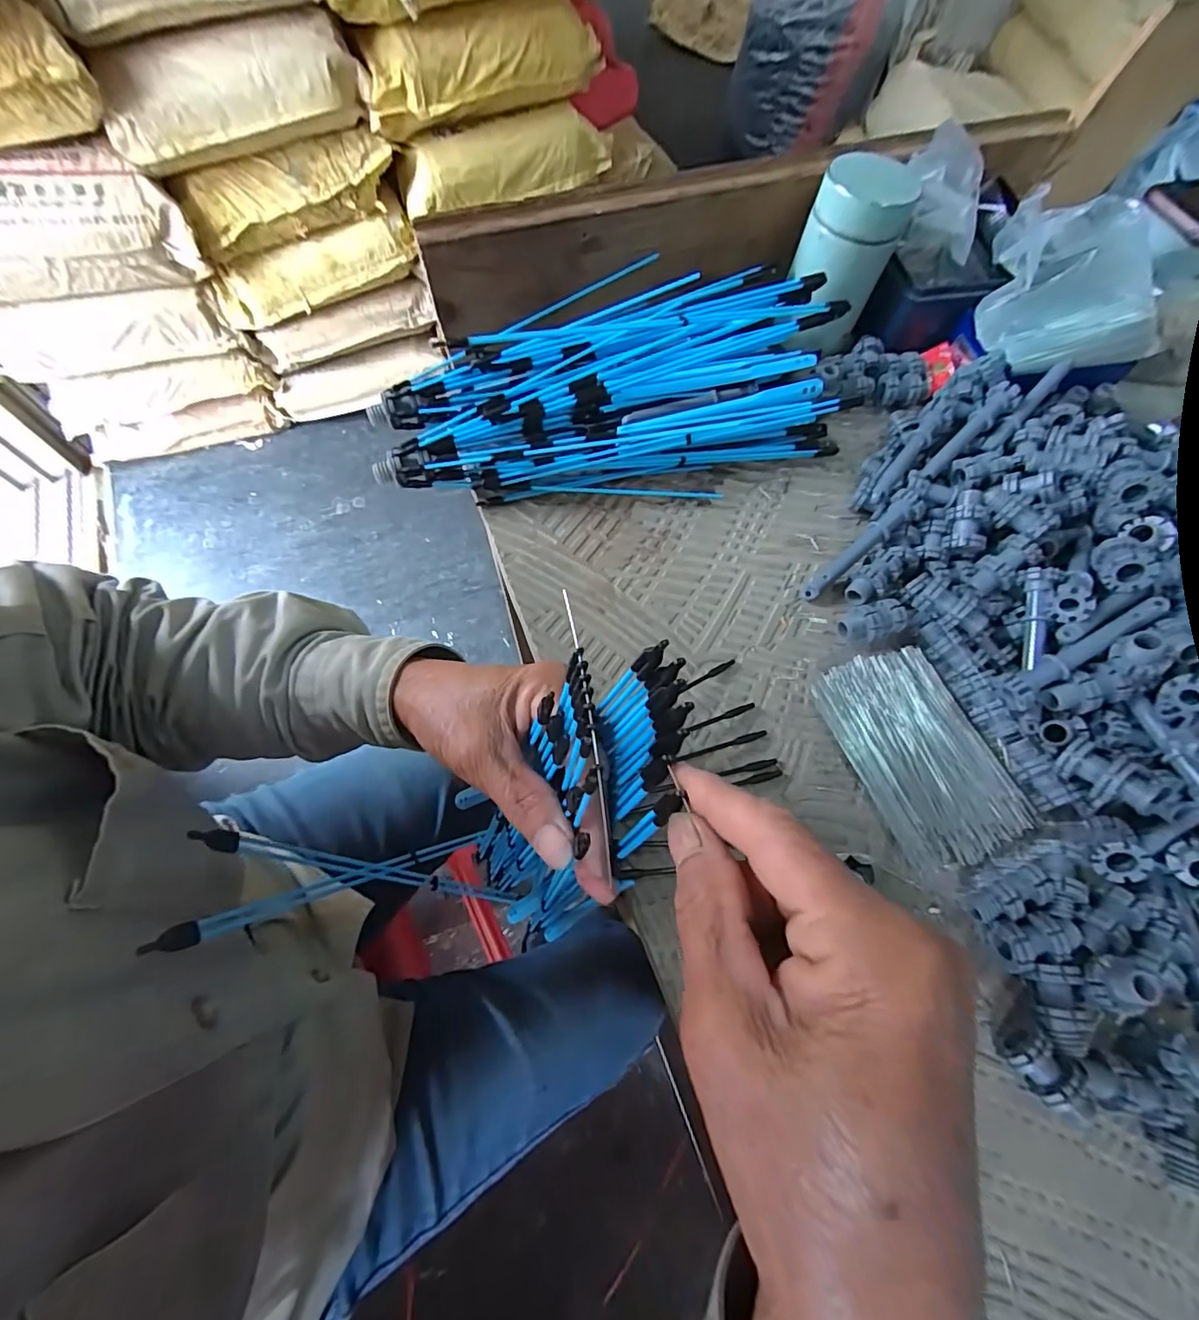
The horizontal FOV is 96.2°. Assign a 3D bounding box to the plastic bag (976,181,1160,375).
[{"bbox_3d":[0.332,-0.263,0.378,0.115,0.055,0.093,-6,67,-5],"label":"plastic bag"}]

